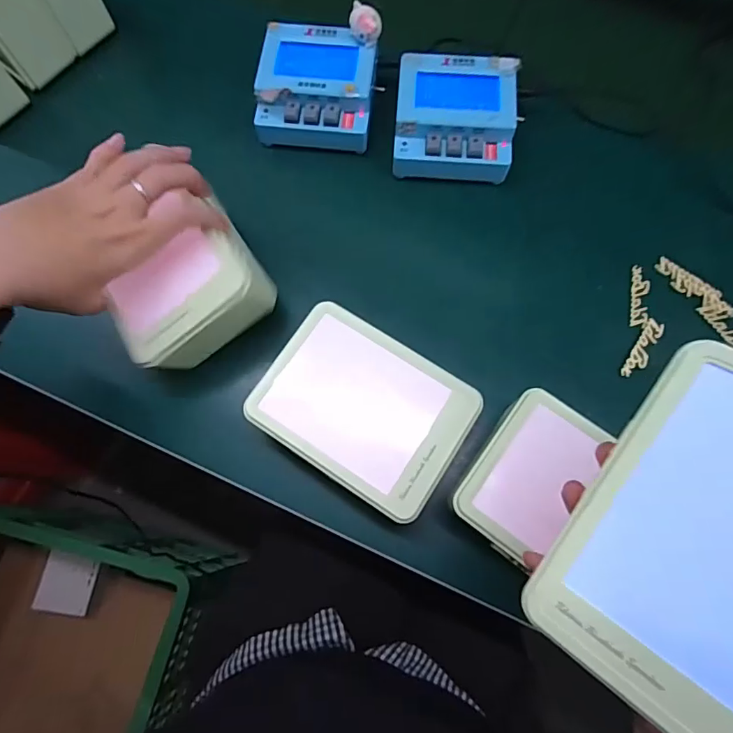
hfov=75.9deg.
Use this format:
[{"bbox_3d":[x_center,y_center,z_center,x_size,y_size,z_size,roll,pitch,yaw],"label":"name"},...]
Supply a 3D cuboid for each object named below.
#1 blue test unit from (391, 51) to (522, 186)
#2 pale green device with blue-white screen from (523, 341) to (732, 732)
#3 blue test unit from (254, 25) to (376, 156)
[{"bbox_3d":[0.078,-0.219,0.421,0.100,0.050,0.098,4,71,2],"label":"blue test unit"},{"bbox_3d":[0.139,0.069,0.176,0.105,0.013,0.137,32,93,29],"label":"pale green device with blue-white screen"},{"bbox_3d":[-0.044,-0.251,0.432,0.101,0.053,0.098,9,72,4],"label":"blue test unit"}]

